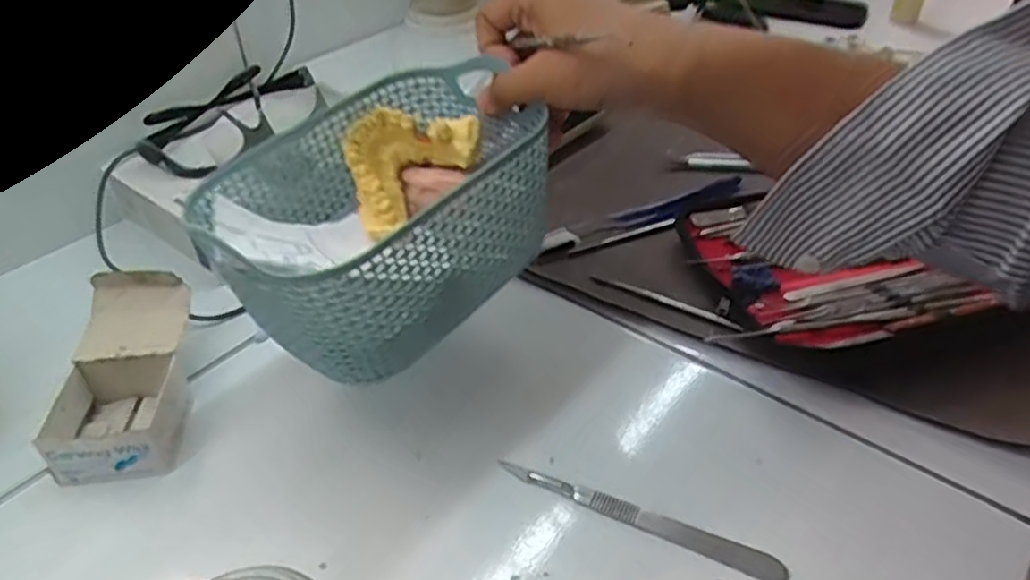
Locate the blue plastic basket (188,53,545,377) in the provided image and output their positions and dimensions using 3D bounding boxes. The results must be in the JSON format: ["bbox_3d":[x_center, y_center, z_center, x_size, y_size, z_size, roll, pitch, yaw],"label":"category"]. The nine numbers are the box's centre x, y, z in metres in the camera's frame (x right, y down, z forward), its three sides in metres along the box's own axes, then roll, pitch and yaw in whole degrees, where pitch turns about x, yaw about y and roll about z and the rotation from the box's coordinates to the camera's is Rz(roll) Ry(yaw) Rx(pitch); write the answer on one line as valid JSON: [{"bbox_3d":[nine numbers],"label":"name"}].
[{"bbox_3d":[-0.066,-0.041,0.367,0.117,0.080,0.164,29,48,29],"label":"blue plastic basket"}]

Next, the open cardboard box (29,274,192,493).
[{"bbox_3d":[-0.206,0.043,0.383,0.060,0.045,0.111,-6,41,-8],"label":"open cardboard box"}]

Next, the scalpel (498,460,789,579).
[{"bbox_3d":[0.058,0.108,0.340,0.137,0.004,0.014,16,43,18],"label":"scalpel"}]

